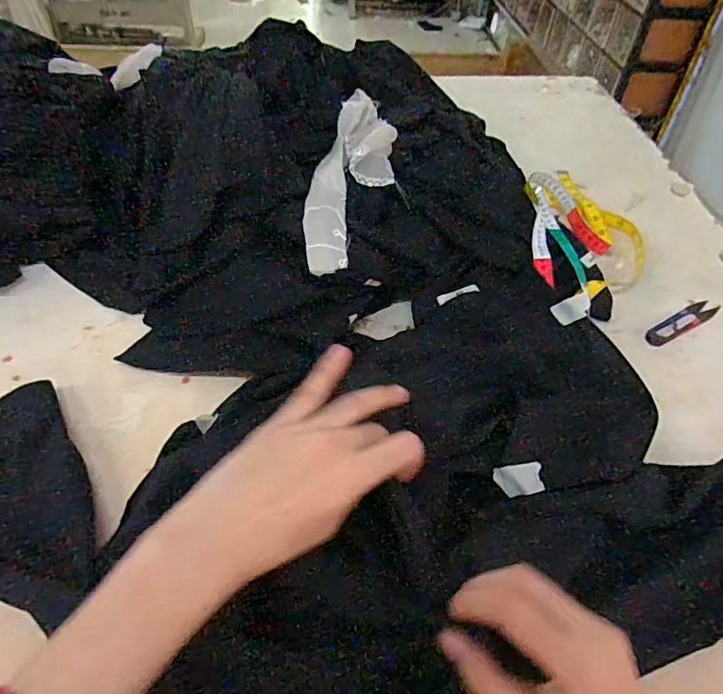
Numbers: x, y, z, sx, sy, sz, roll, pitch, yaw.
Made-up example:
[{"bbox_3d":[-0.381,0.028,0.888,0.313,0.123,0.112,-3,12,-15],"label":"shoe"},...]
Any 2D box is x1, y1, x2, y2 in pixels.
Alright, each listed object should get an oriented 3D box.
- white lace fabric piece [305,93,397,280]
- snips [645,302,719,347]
[{"bbox_3d":[-0.009,-0.196,0.575,0.075,0.026,0.273,11,62,8],"label":"white lace fabric piece"},{"bbox_3d":[0.359,-0.029,0.576,0.114,0.005,0.023,-23,53,-21],"label":"snips"}]

